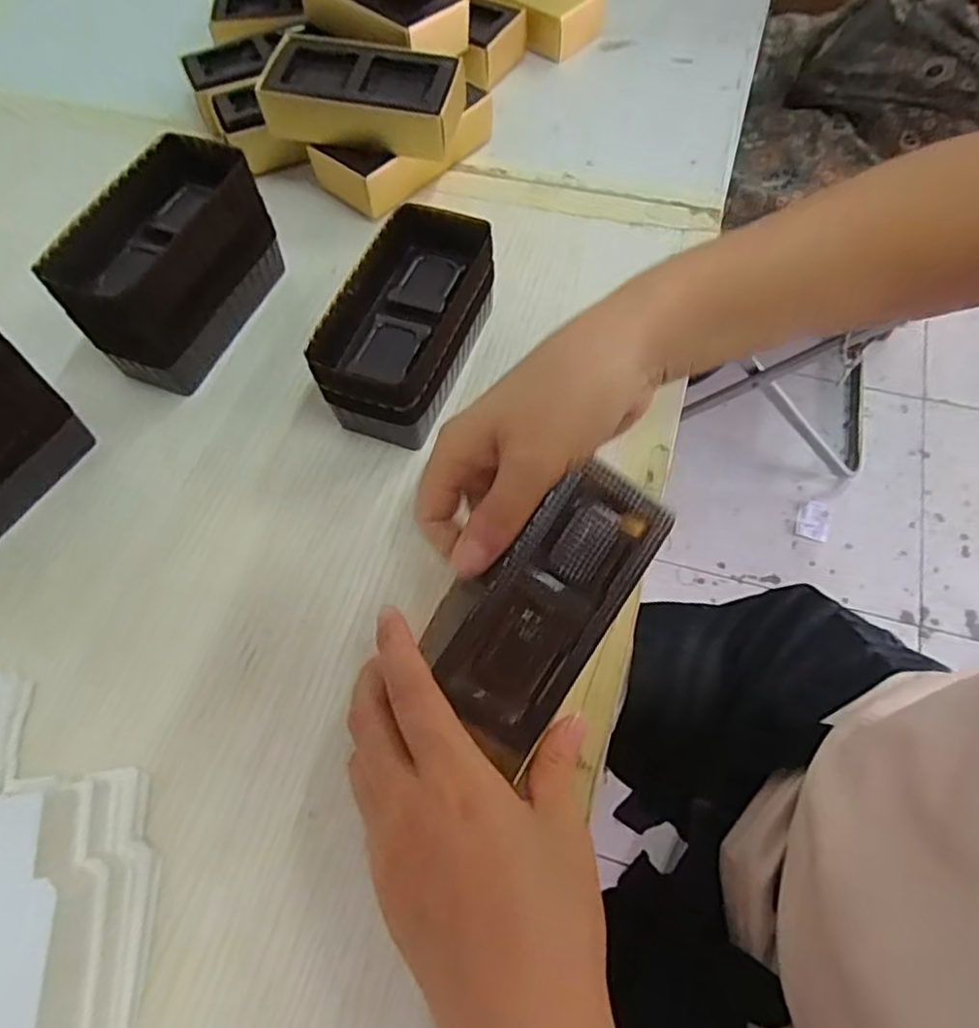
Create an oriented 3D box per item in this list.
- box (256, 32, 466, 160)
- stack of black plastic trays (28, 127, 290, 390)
[{"bbox_3d":[-0.077,-0.260,0.413,0.112,0.037,0.063,11,63,8],"label":"box"},{"bbox_3d":[-0.174,-0.135,0.370,0.065,0.076,0.123,18,64,12],"label":"stack of black plastic trays"}]

